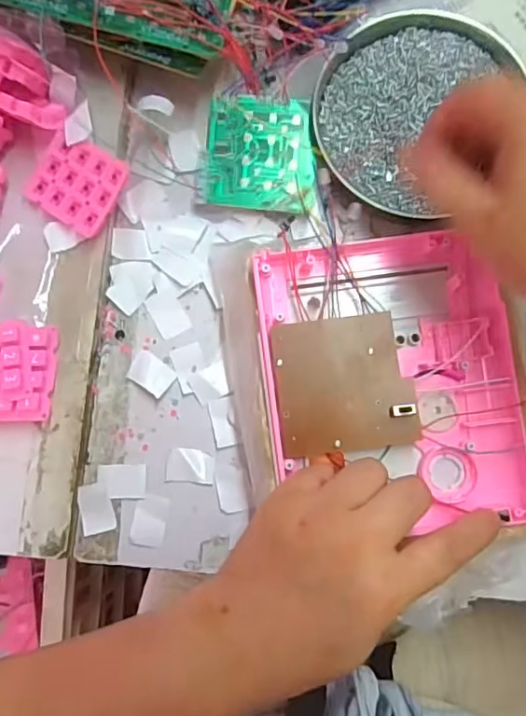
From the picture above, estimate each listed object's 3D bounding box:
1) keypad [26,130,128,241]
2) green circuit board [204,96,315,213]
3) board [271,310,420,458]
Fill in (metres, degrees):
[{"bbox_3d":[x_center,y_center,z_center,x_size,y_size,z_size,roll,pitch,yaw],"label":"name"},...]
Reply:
[{"bbox_3d":[-0.116,-0.109,0.350,0.056,0.017,0.050,33,86,4],"label":"keypad"},{"bbox_3d":[-0.001,-0.130,0.354,0.067,0.011,0.068,3,83,2],"label":"green circuit board"},{"bbox_3d":[0.044,0.014,0.306,0.073,0.008,0.073,-7,84,1],"label":"board"}]

